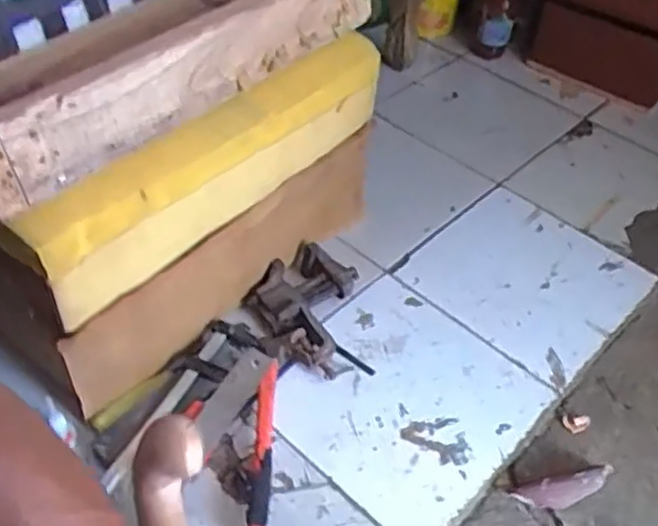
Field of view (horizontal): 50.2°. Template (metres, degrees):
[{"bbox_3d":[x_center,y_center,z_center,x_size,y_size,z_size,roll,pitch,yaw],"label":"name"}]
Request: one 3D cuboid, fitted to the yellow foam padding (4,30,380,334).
[{"bbox_3d":[-0.105,-0.115,0.786,0.032,0.148,0.490,33,53,27],"label":"yellow foam padding"}]

